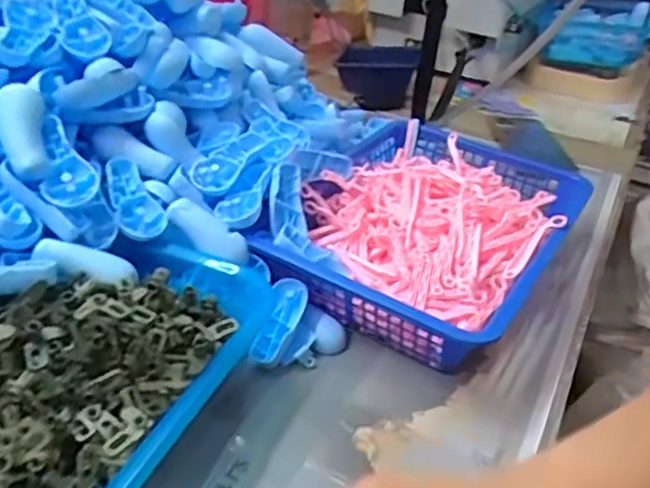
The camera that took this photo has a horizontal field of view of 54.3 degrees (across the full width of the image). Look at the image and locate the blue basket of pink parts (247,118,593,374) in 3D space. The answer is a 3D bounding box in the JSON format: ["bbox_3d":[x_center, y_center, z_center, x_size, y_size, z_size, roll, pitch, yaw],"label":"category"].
[{"bbox_3d":[0.086,-0.017,0.551,0.216,0.074,0.293,23,37,22],"label":"blue basket of pink parts"}]

